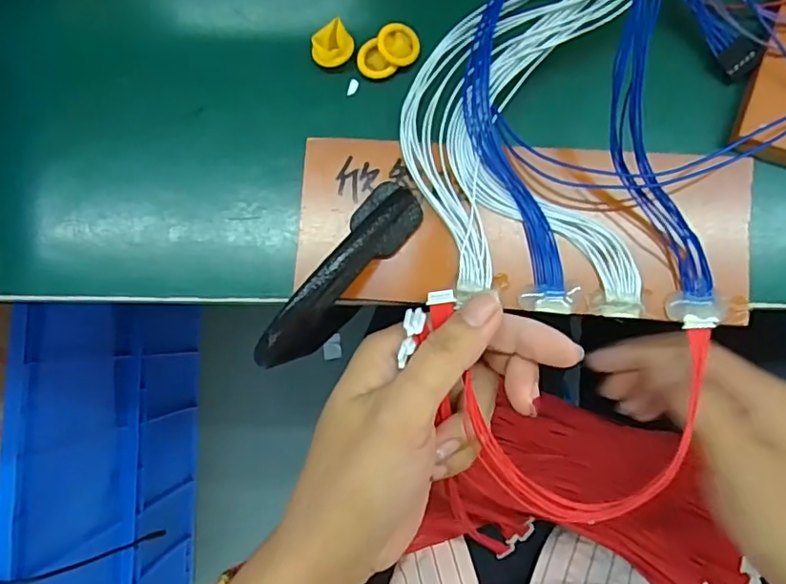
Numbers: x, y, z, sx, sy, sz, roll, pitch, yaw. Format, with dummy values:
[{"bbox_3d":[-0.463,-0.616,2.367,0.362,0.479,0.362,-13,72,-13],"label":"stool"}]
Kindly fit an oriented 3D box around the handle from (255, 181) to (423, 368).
[{"bbox_3d":[-0.022,-0.007,0.244,0.024,0.031,0.094,34,89,6],"label":"handle"}]

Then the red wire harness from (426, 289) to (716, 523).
[{"bbox_3d":[0.071,0.053,0.252,0.119,0.021,0.095,6,86,5],"label":"red wire harness"}]

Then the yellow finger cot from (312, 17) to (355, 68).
[{"bbox_3d":[-0.029,-0.118,0.276,0.020,0.006,0.019,0,85,4],"label":"yellow finger cot"}]

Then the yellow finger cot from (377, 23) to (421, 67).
[{"bbox_3d":[0.003,-0.118,0.273,0.019,0.008,0.019,0,85,4],"label":"yellow finger cot"}]

